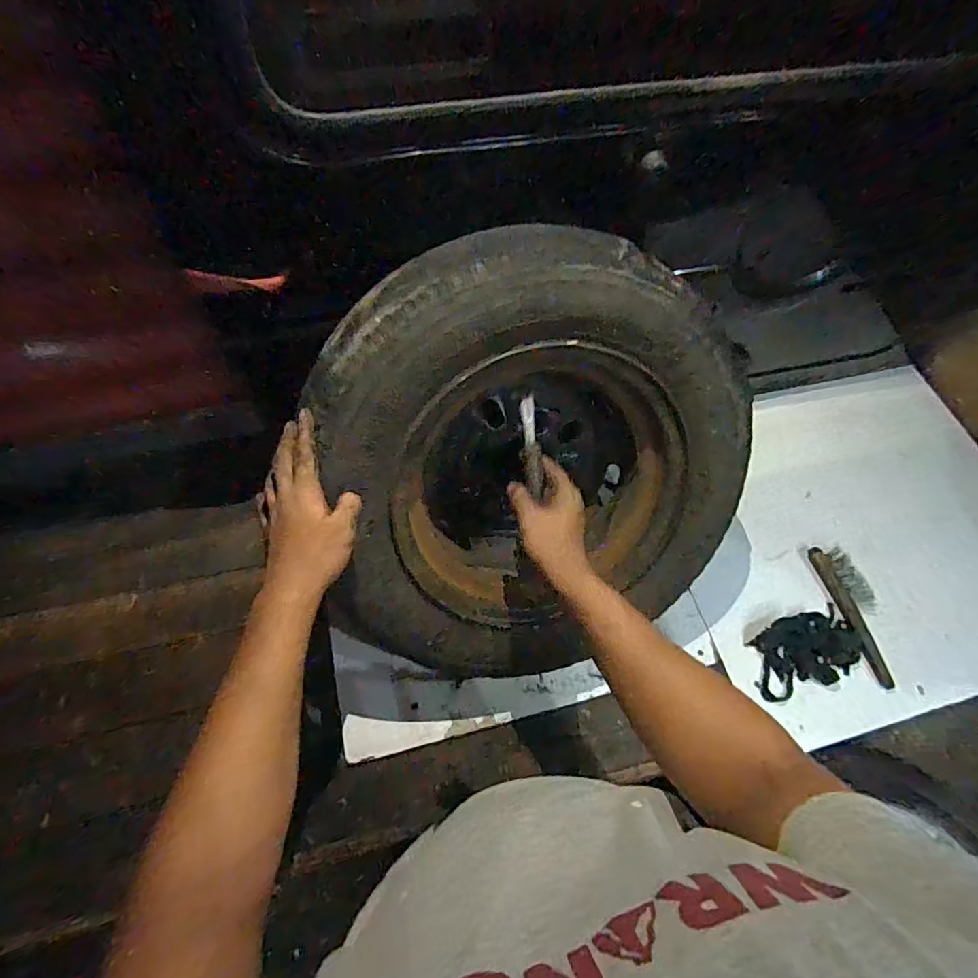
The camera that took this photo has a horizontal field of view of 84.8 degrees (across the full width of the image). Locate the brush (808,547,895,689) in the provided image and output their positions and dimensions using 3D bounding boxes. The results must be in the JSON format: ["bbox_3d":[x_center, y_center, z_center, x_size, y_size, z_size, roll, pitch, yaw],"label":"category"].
[{"bbox_3d":[0.544,0.177,0.783,0.050,0.034,0.209,-12,61,-11],"label":"brush"}]

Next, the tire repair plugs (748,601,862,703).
[{"bbox_3d":[0.450,0.231,0.763,0.161,0.023,0.097,-12,61,-11],"label":"tire repair plugs"}]

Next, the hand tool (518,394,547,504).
[{"bbox_3d":[0.041,-0.043,0.541,0.019,0.014,0.100,-5,84,-4],"label":"hand tool"}]

